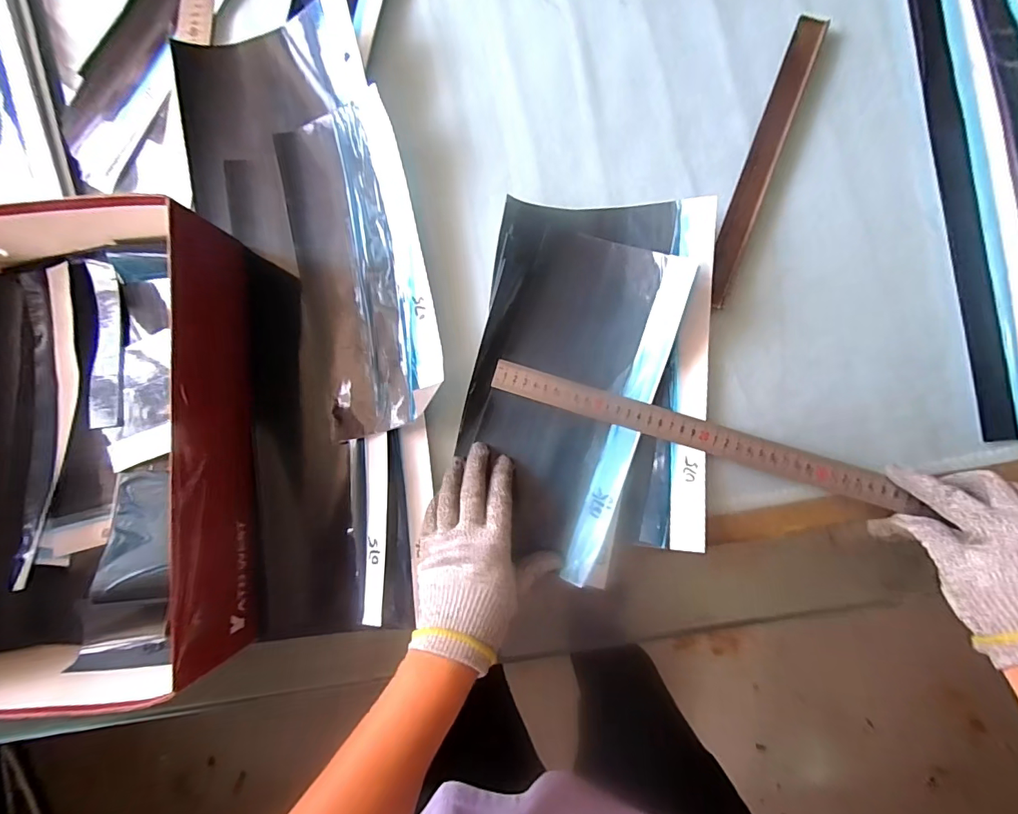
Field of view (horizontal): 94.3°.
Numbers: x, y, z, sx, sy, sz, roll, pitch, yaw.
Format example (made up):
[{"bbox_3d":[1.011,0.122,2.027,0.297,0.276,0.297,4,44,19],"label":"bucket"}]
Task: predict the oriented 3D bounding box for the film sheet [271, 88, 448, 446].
[{"bbox_3d":[-0.146,-0.132,0.456,0.132,0.023,0.311,-11,85,5],"label":"film sheet"}]

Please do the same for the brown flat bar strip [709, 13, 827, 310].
[{"bbox_3d":[0.238,-0.232,0.446,0.025,0.020,0.286,21,88,7],"label":"brown flat bar strip"}]

